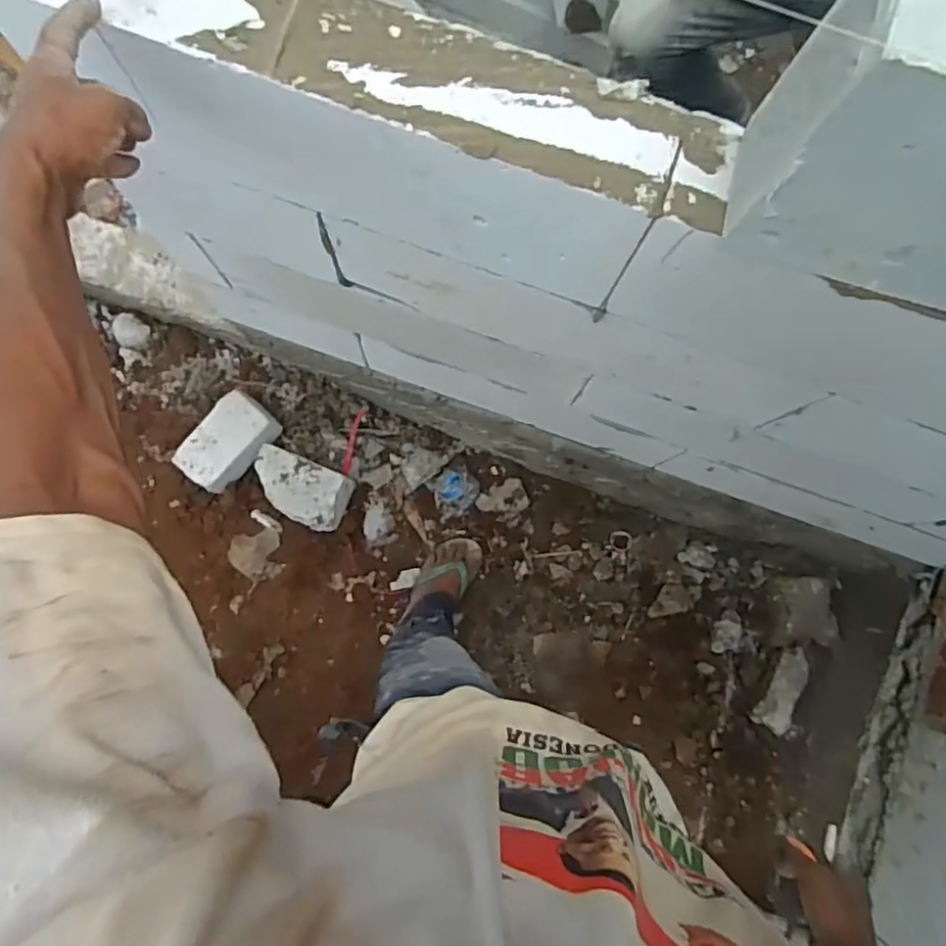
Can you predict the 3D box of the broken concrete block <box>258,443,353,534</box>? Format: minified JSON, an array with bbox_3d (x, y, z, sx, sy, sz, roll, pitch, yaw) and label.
[{"bbox_3d":[-0.374,0.037,1.423,0.205,0.094,0.129,21,83,0],"label":"broken concrete block"}]

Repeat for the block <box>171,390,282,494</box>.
[{"bbox_3d":[-0.525,-0.067,1.401,0.124,0.099,0.205,37,83,3],"label":"block"}]

